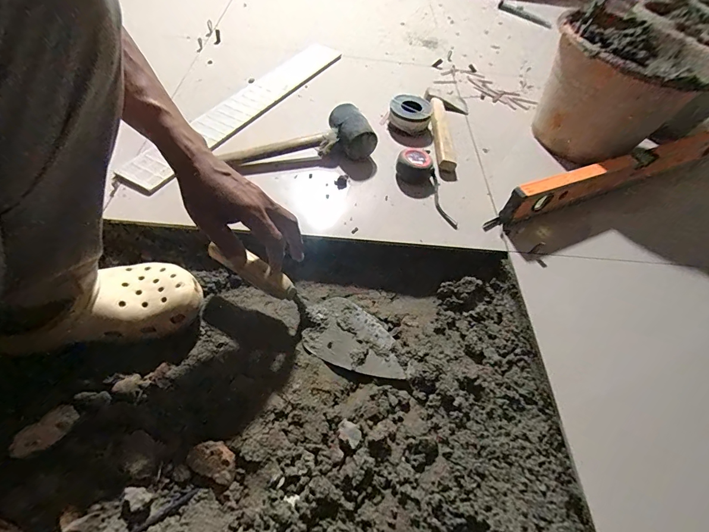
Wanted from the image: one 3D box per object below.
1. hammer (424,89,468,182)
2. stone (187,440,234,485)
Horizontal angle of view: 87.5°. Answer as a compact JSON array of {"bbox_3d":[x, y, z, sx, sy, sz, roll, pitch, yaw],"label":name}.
[{"bbox_3d":[0.192,-0.275,0.742,0.100,0.029,0.283,7,52,-2],"label":"hammer"},{"bbox_3d":[-0.156,0.212,0.405,0.053,0.018,0.034,17,55,10],"label":"stone"}]

